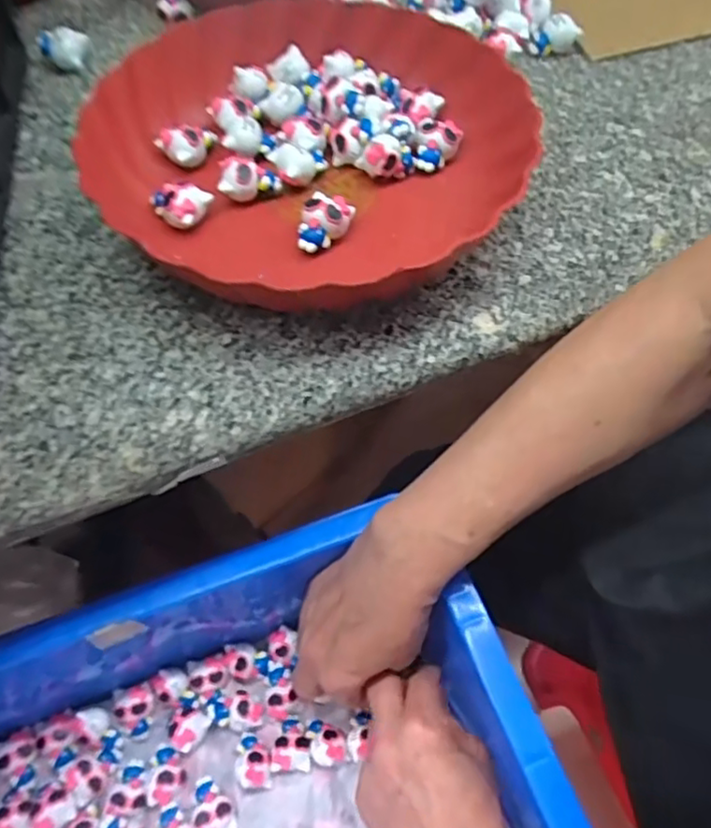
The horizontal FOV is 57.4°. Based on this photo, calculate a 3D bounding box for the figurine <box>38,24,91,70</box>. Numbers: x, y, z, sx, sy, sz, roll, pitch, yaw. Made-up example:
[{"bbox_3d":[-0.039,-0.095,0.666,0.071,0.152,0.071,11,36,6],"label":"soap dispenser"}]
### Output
[{"bbox_3d":[-0.203,-0.256,0.450,0.031,0.018,0.020,7,59,5],"label":"figurine"}]

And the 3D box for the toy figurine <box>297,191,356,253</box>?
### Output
[{"bbox_3d":[-0.017,-0.104,0.354,0.025,0.018,0.029,18,60,11],"label":"toy figurine"}]

